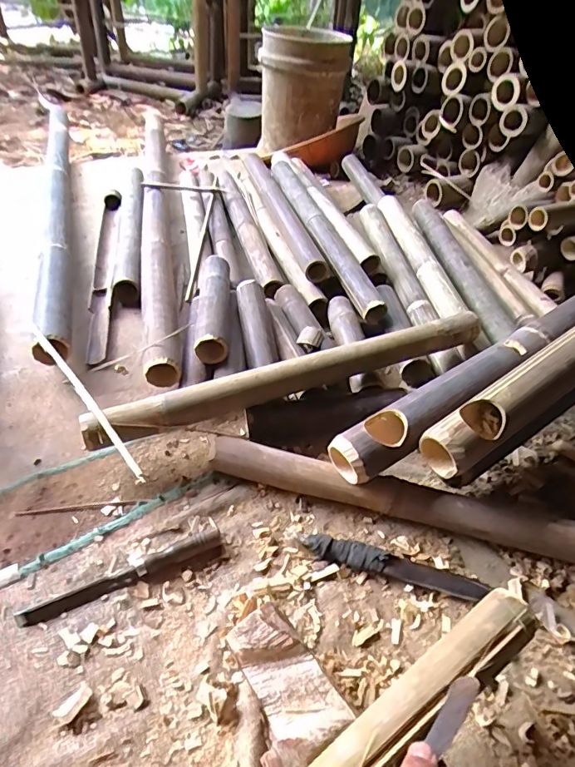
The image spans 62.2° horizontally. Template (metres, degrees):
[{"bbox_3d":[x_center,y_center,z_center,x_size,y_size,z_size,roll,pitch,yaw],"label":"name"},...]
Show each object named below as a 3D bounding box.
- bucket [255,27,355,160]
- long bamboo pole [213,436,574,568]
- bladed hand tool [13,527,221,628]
[{"bbox_3d":[0.052,-1.013,1.633,0.284,0.284,0.327,6,45,0],"label":"bucket"},{"bbox_3d":[0.214,0.177,0.665,0.657,0.058,0.050,13,45,7],"label":"long bamboo pole"},{"bbox_3d":[-0.200,0.234,0.588,0.242,0.017,0.026,-18,49,-22],"label":"bladed hand tool"}]

